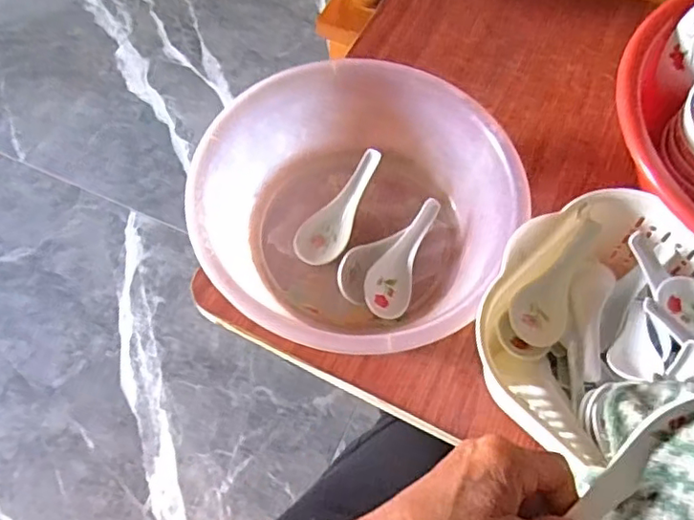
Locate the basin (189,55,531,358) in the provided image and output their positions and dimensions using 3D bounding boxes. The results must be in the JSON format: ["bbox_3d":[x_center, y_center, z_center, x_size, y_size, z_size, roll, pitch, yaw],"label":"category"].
[{"bbox_3d":[0.009,-0.042,0.540,0.263,0.091,0.261,0,63,0],"label":"basin"}]

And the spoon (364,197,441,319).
[{"bbox_3d":[0.047,-0.003,0.542,0.040,0.026,0.117,18,65,8],"label":"spoon"}]

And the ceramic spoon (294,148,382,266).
[{"bbox_3d":[-0.006,-0.051,0.560,0.043,0.025,0.121,32,87,14],"label":"ceramic spoon"}]

